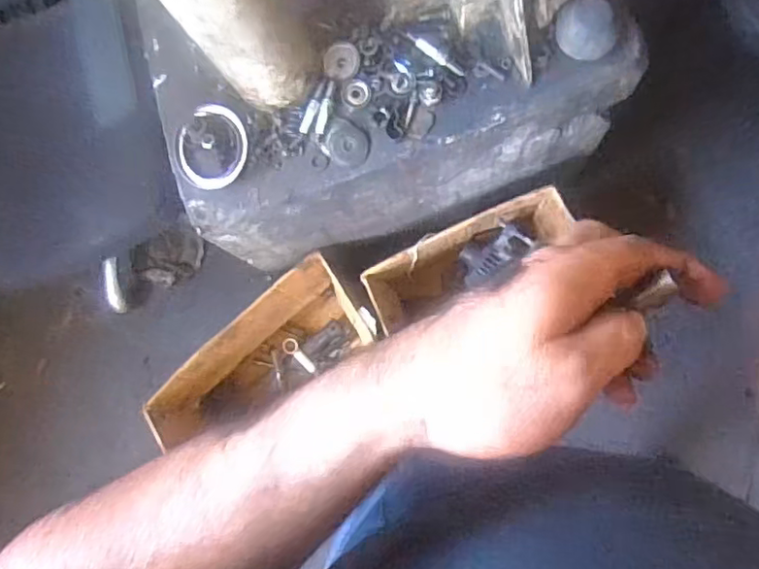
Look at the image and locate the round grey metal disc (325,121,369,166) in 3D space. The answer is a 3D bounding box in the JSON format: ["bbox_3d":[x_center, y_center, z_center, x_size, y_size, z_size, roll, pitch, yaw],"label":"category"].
[{"bbox_3d":[-0.039,-0.175,0.773,0.053,0.007,0.053,0,102,0],"label":"round grey metal disc"}]

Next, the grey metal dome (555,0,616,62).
[{"bbox_3d":[0.244,-0.302,0.735,0.063,0.026,0.070,-5,83,7],"label":"grey metal dome"}]

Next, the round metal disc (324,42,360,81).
[{"bbox_3d":[-0.046,-0.276,0.765,0.043,0.009,0.045,-1,84,7],"label":"round metal disc"}]

